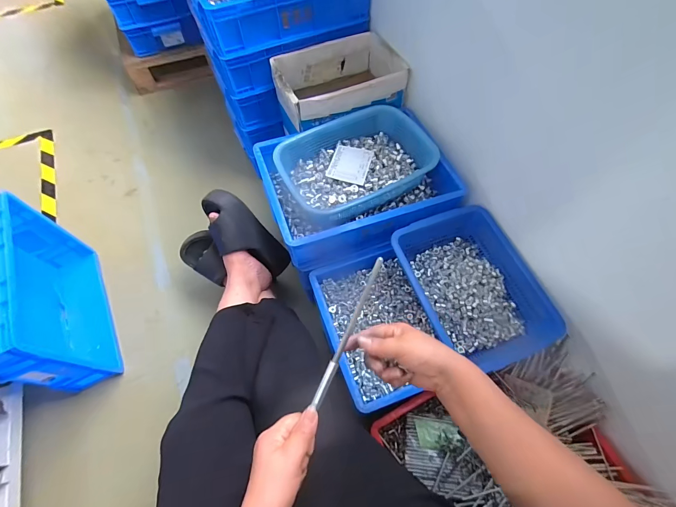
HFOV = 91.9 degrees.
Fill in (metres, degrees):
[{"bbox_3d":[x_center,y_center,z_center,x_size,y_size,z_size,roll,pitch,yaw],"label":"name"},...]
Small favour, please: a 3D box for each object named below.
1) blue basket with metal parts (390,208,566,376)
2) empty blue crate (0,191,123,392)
[{"bbox_3d":[0.268,0.069,0.682,0.236,0.111,0.328,-19,63,-10],"label":"blue basket with metal parts"},{"bbox_3d":[-0.689,0.101,0.762,0.122,0.319,0.407,-26,64,-14],"label":"empty blue crate"}]

